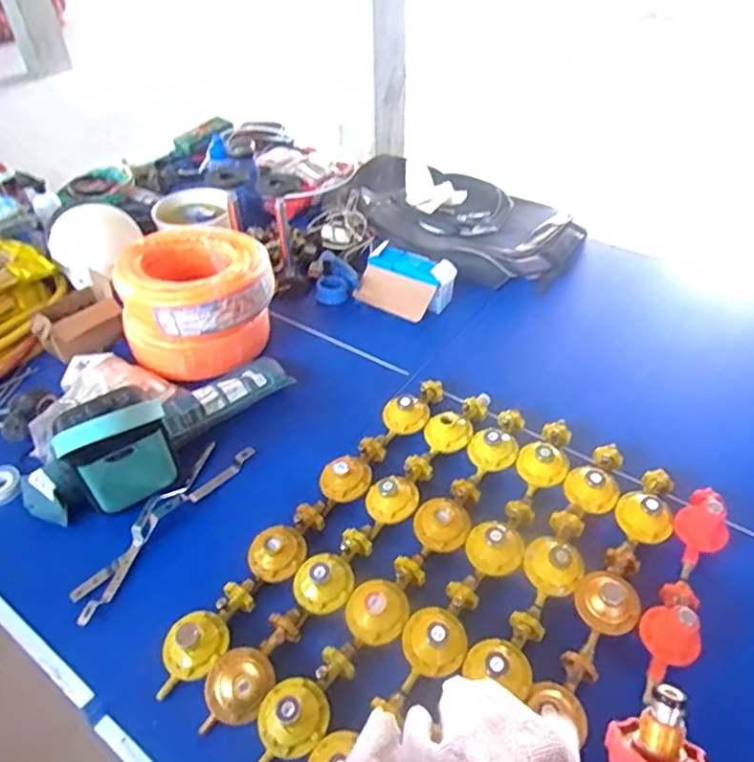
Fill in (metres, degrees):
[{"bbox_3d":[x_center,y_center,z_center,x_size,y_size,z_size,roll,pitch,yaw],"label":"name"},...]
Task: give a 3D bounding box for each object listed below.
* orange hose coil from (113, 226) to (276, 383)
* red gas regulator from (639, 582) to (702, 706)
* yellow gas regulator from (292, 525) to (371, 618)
[{"bbox_3d":[-0.363,-0.162,1.192,0.302,0.193,0.255,-3,43,-1],"label":"orange hose coil"},{"bbox_3d":[0.379,0.319,0.737,0.067,0.073,0.164,31,52,30],"label":"red gas regulator"},{"bbox_3d":[-0.053,0.271,0.837,0.154,0.052,0.082,-32,51,-28],"label":"yellow gas regulator"}]

